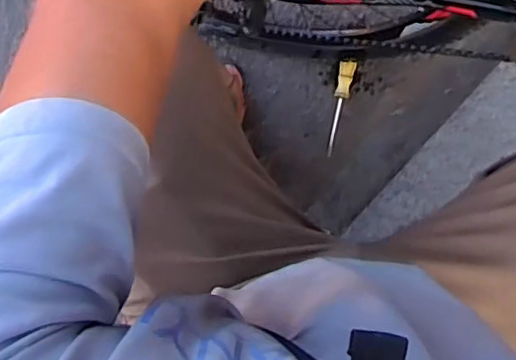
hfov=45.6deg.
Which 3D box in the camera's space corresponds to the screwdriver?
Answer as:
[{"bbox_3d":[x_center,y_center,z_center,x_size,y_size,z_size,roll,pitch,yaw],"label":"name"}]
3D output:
[{"bbox_3d":[0.129,-0.114,0.985,0.026,0.025,0.150,13,91,8],"label":"screwdriver"}]

